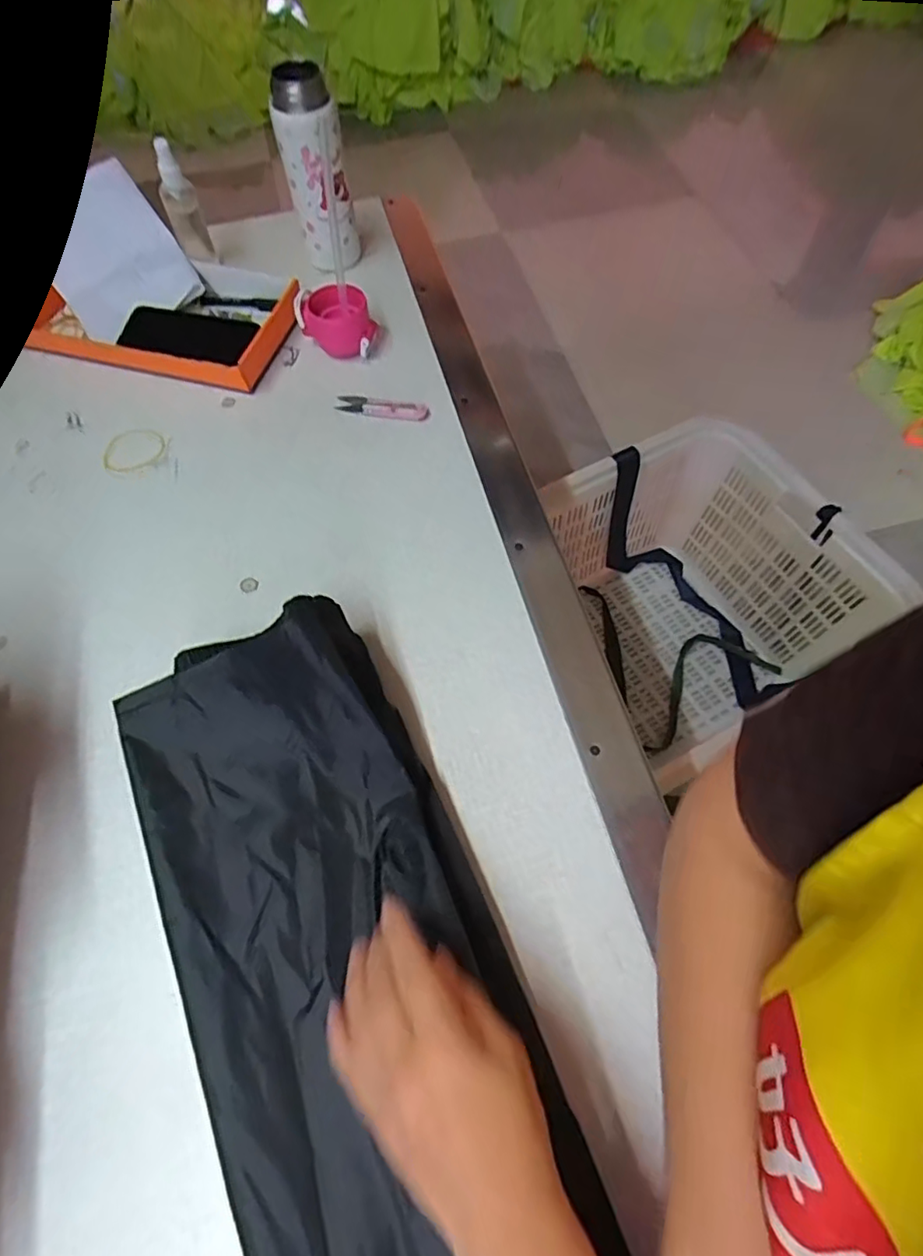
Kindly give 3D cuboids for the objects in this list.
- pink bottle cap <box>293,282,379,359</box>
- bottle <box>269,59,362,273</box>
[{"bbox_3d":[-0.140,-0.343,0.642,0.086,0.053,0.054,12,65,7],"label":"pink bottle cap"},{"bbox_3d":[-0.162,-0.511,0.652,0.070,0.178,0.054,-15,65,-6],"label":"bottle"}]

